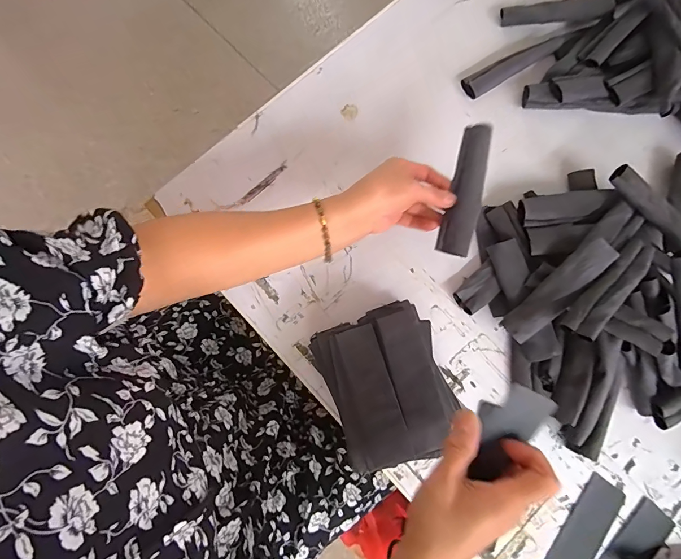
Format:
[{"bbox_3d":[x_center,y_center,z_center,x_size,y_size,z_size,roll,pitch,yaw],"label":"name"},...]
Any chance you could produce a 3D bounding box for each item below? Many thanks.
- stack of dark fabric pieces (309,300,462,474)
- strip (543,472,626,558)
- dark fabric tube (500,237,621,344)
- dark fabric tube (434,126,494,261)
[{"bbox_3d":[0.053,0.118,0.440,0.135,0.069,0.164,-22,80,-4],"label":"stack of dark fabric pieces"},{"bbox_3d":[0.282,0.306,0.443,0.050,0.004,0.146,38,83,6],"label":"strip"},{"bbox_3d":[0.259,0.014,0.447,0.037,0.016,0.147,45,101,7],"label":"dark fabric tube"},{"bbox_3d":[0.144,-0.102,0.433,0.037,0.012,0.149,12,90,2],"label":"dark fabric tube"}]

